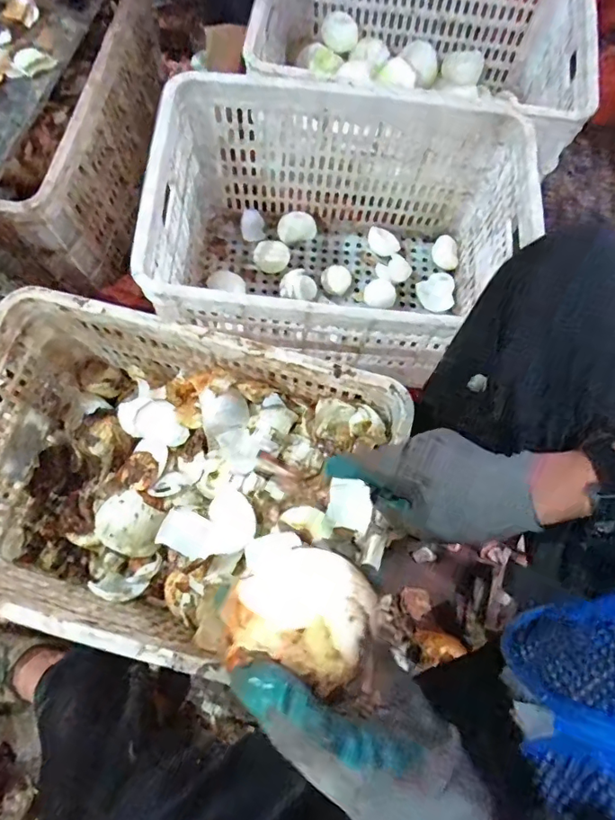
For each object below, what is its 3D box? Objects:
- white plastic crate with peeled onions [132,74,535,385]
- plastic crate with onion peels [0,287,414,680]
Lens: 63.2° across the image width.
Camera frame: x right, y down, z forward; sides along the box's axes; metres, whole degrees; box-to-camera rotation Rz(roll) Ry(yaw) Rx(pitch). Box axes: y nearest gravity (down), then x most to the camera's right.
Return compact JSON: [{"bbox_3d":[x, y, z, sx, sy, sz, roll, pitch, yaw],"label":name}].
[{"bbox_3d":[0.050,-0.260,0.815,0.530,0.311,0.393,4,73,0],"label":"white plastic crate with peeled onions"},{"bbox_3d":[-0.182,0.100,0.668,0.506,0.230,0.357,16,73,4],"label":"plastic crate with onion peels"}]

